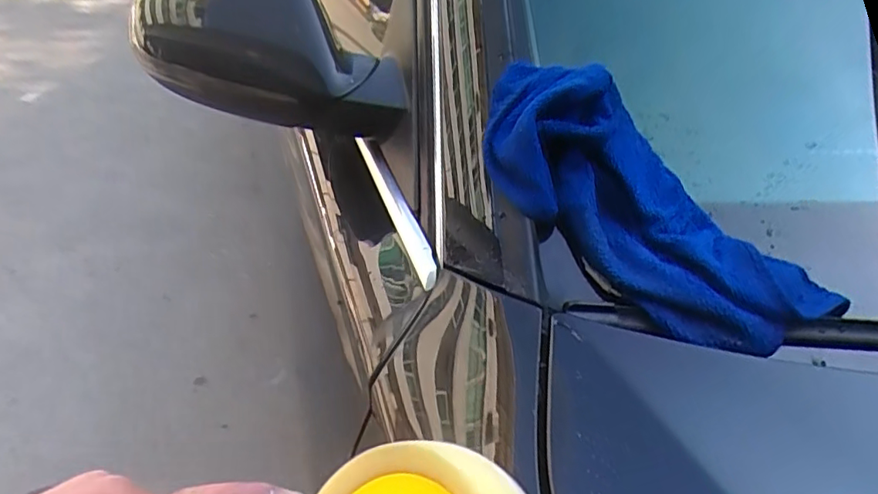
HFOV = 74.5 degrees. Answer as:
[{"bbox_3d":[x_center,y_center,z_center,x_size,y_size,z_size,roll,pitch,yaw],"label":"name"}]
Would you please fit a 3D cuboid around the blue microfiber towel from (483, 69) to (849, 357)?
[{"bbox_3d":[0.128,-0.031,0.383,0.101,0.072,0.259,-28,66,-32],"label":"blue microfiber towel"}]

